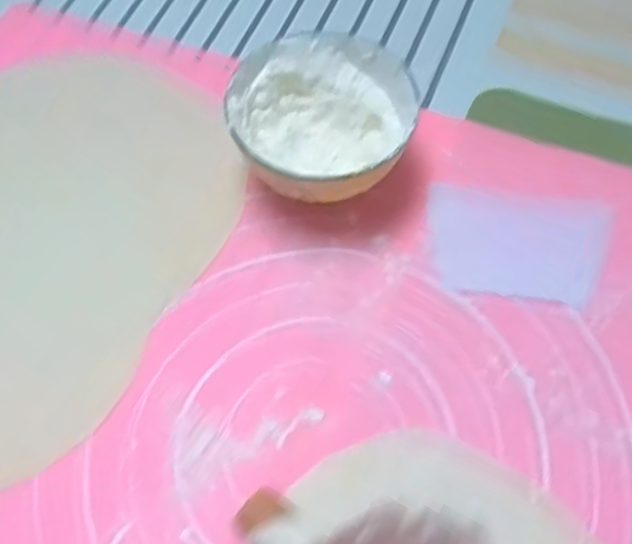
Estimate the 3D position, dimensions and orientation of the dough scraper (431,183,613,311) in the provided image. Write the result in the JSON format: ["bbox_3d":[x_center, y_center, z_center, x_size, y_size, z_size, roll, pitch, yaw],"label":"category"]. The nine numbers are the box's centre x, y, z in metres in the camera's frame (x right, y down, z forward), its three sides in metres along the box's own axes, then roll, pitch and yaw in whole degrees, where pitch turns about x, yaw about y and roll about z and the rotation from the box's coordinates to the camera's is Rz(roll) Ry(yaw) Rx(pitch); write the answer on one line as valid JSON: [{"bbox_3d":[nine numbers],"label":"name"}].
[{"bbox_3d":[0.128,-0.017,0.490,0.110,0.004,0.075,7,60,4],"label":"dough scraper"}]

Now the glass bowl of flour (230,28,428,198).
[{"bbox_3d":[0.005,-0.090,0.497,0.112,0.062,0.114,0,60,0],"label":"glass bowl of flour"}]

